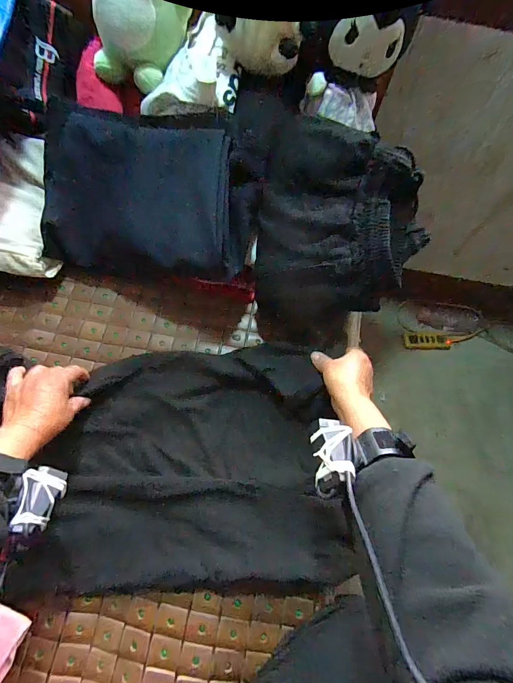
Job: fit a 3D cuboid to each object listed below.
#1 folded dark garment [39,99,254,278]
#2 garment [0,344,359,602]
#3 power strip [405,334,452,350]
[{"bbox_3d":[-0.171,-0.218,0.525,0.335,0.045,0.232,9,104,3],"label":"folded dark garment"},{"bbox_3d":[-0.144,0.165,0.468,0.502,0.023,0.308,-2,73,0],"label":"garment"},{"bbox_3d":[0.640,0.000,1.288,0.178,0.030,0.062,1,88,-6],"label":"power strip"}]

